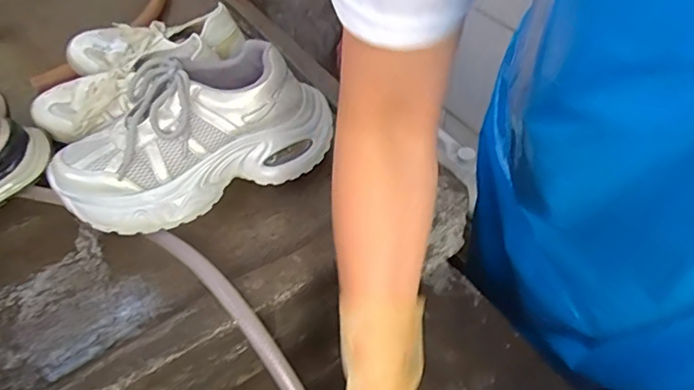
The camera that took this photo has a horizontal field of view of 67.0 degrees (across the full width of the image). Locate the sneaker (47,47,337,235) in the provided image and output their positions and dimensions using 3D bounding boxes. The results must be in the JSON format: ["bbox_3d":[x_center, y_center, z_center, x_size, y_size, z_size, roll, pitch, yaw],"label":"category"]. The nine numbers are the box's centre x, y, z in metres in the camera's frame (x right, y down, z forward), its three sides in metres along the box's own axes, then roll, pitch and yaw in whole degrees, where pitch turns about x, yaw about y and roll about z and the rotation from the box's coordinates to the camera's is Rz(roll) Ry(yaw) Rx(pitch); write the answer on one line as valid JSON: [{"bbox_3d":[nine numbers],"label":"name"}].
[{"bbox_3d":[-0.150,-0.057,0.523,0.262,0.130,0.116,-23,52,-19],"label":"sneaker"}]

